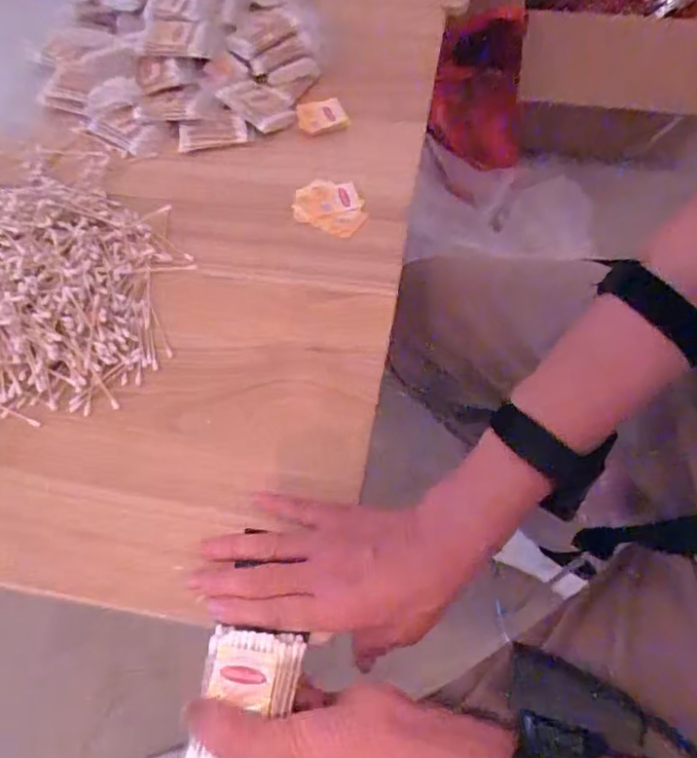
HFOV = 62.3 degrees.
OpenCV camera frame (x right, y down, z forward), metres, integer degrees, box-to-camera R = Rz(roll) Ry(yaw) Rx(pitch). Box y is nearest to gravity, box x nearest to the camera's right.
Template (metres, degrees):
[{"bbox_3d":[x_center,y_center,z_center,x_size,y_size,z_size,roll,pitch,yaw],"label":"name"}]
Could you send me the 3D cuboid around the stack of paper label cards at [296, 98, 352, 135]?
[{"bbox_3d":[-0.028,-0.292,0.637,0.056,0.012,0.047,-15,61,-6],"label":"stack of paper label cards"}]

